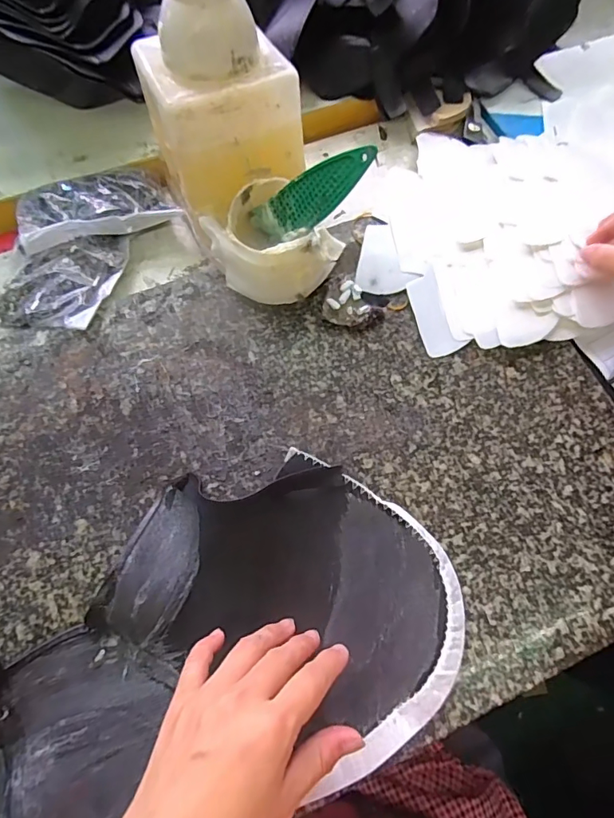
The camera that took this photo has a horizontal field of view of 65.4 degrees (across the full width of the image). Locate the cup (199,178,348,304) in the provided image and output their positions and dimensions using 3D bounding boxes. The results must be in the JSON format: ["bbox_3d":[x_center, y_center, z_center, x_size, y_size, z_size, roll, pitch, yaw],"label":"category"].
[{"bbox_3d":[-0.034,-0.130,0.385,0.108,0.062,0.072,28,71,8],"label":"cup"}]

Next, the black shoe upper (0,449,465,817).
[{"bbox_3d":[-0.100,0.174,0.284,0.411,0.044,0.197,-29,67,-12],"label":"black shoe upper"}]

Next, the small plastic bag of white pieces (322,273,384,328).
[{"bbox_3d":[0.033,-0.088,0.397,0.043,0.015,0.050,-28,72,-12],"label":"small plastic bag of white pieces"}]

